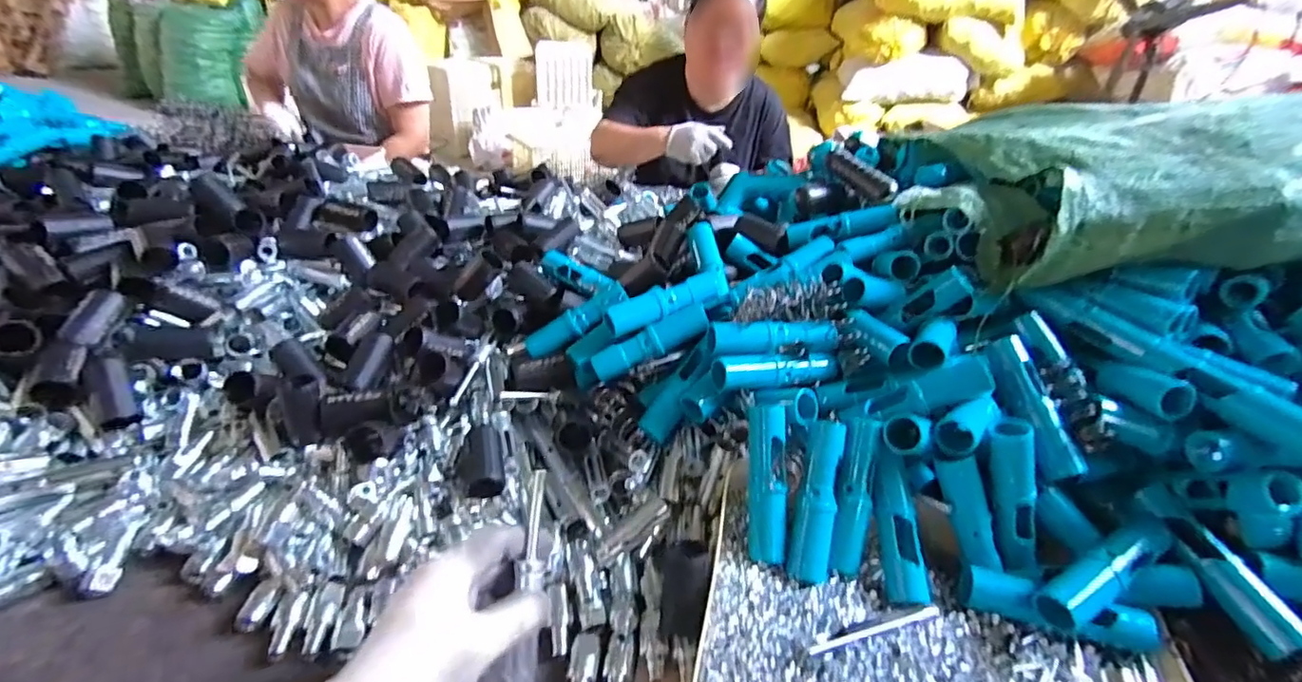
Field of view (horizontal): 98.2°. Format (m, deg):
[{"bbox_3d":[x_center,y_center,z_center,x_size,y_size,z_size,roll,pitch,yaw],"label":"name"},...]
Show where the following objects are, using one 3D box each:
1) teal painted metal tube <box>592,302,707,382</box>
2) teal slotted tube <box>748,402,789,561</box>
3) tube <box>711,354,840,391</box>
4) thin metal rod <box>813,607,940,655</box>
[{"bbox_3d":[0.000,0.003,0.557,0.122,0.032,0.027,-27,35,2],"label":"teal painted metal tube"},{"bbox_3d":[0.093,0.113,0.451,0.029,0.120,0.020,2,-9,-3],"label":"teal slotted tube"},{"bbox_3d":[0.114,0.027,0.502,0.115,0.023,0.032,0,32,-8],"label":"tube"},{"bbox_3d":[0.160,0.205,0.400,0.112,0.007,0.007,-8,34,-19],"label":"thin metal rod"}]

